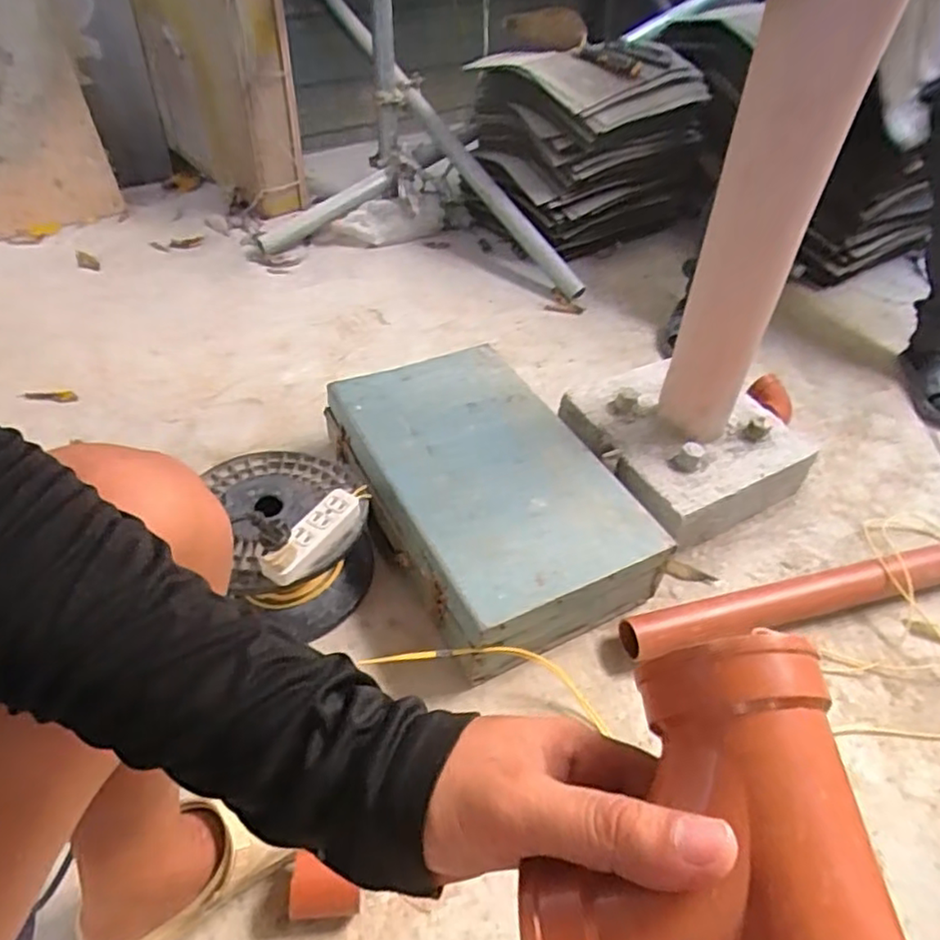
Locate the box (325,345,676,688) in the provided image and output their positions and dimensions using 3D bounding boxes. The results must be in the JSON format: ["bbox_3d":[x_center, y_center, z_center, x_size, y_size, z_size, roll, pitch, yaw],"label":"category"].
[{"bbox_3d":[0.012,0.029,0.961,0.312,0.121,0.506,-19,50,-23],"label":"box"}]

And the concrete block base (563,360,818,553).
[{"bbox_3d":[0.333,-0.039,1.056,0.319,0.124,0.312,-25,53,-27],"label":"concrete block base"}]

